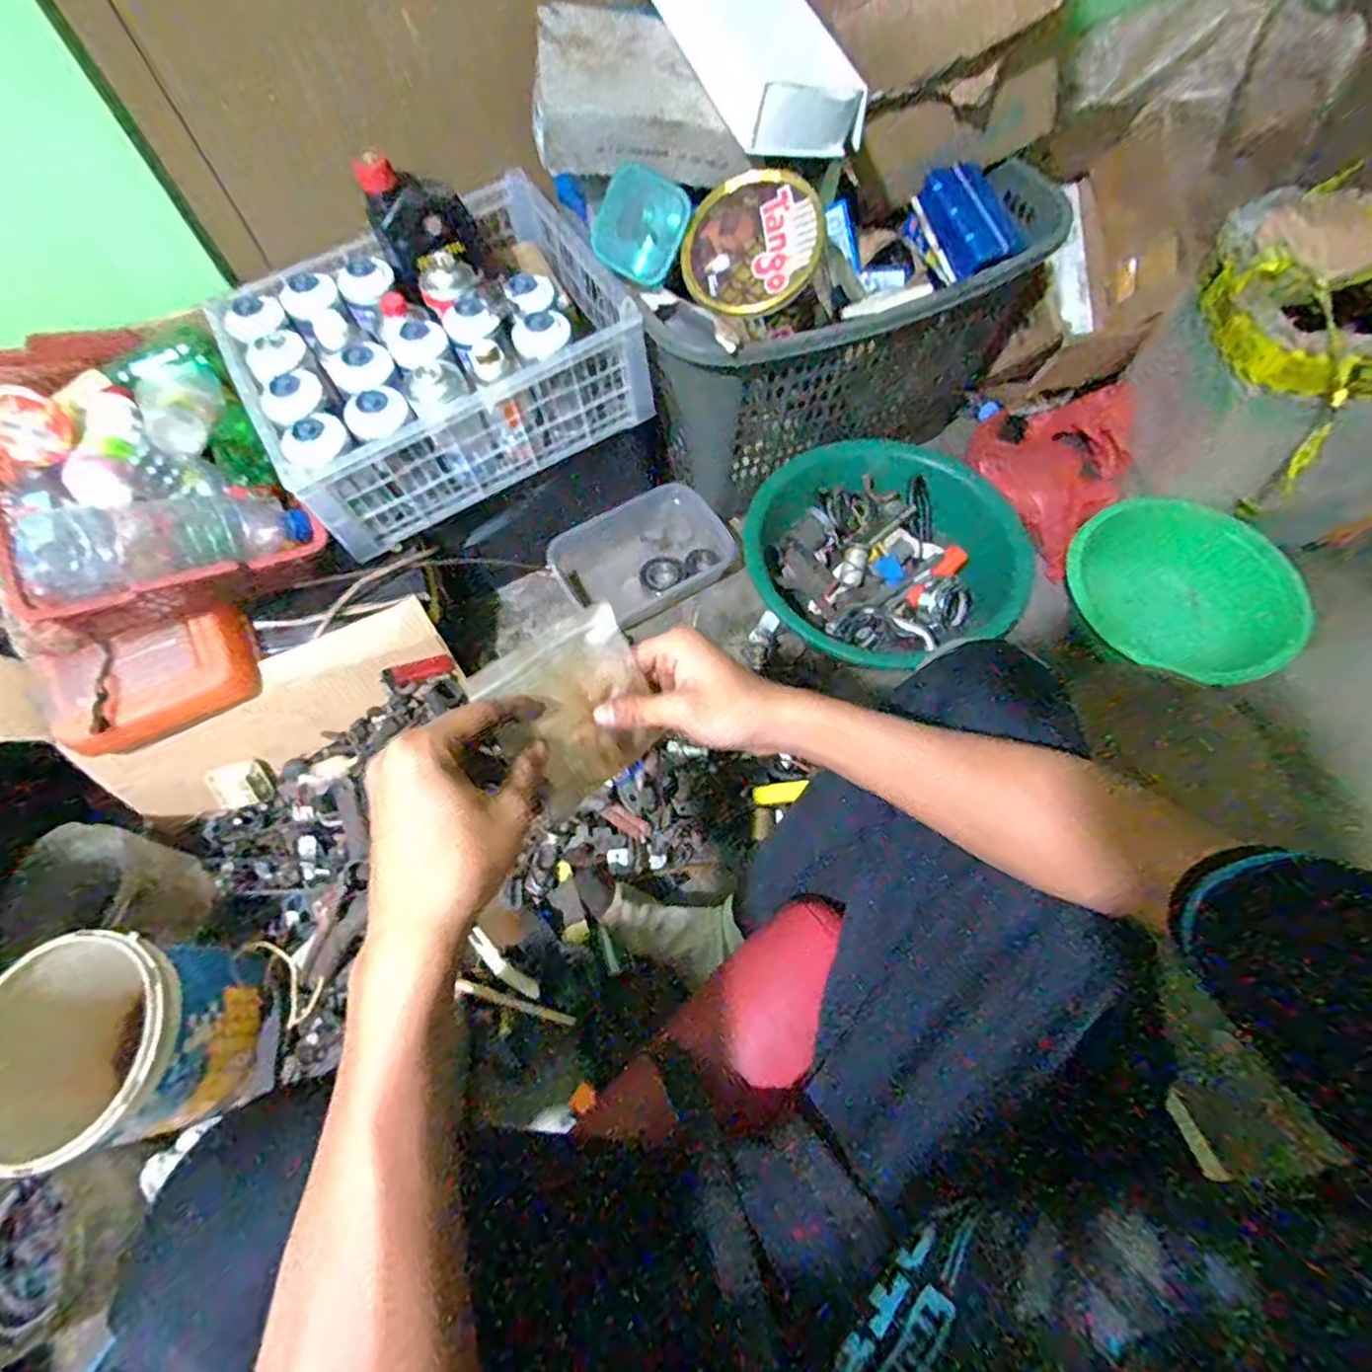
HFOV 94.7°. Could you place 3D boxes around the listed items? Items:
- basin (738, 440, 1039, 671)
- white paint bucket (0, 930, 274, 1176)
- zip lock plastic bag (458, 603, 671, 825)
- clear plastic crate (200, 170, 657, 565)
[{"bbox_3d":[0.276,-0.183,0.871,0.383,0.099,0.324,-20,65,-8],"label":"basin"},{"bbox_3d":[-0.555,0.347,0.623,0.184,0.197,0.175,-1,64,2],"label":"white paint bucket"},{"bbox_3d":[-0.065,0.015,0.382,0.095,0.016,0.101,-37,112,-23],"label":"zip lock plastic bag"},{"bbox_3d":[-0.302,-0.397,0.781,0.417,0.164,0.306,-28,66,-11],"label":"clear plastic crate"}]

